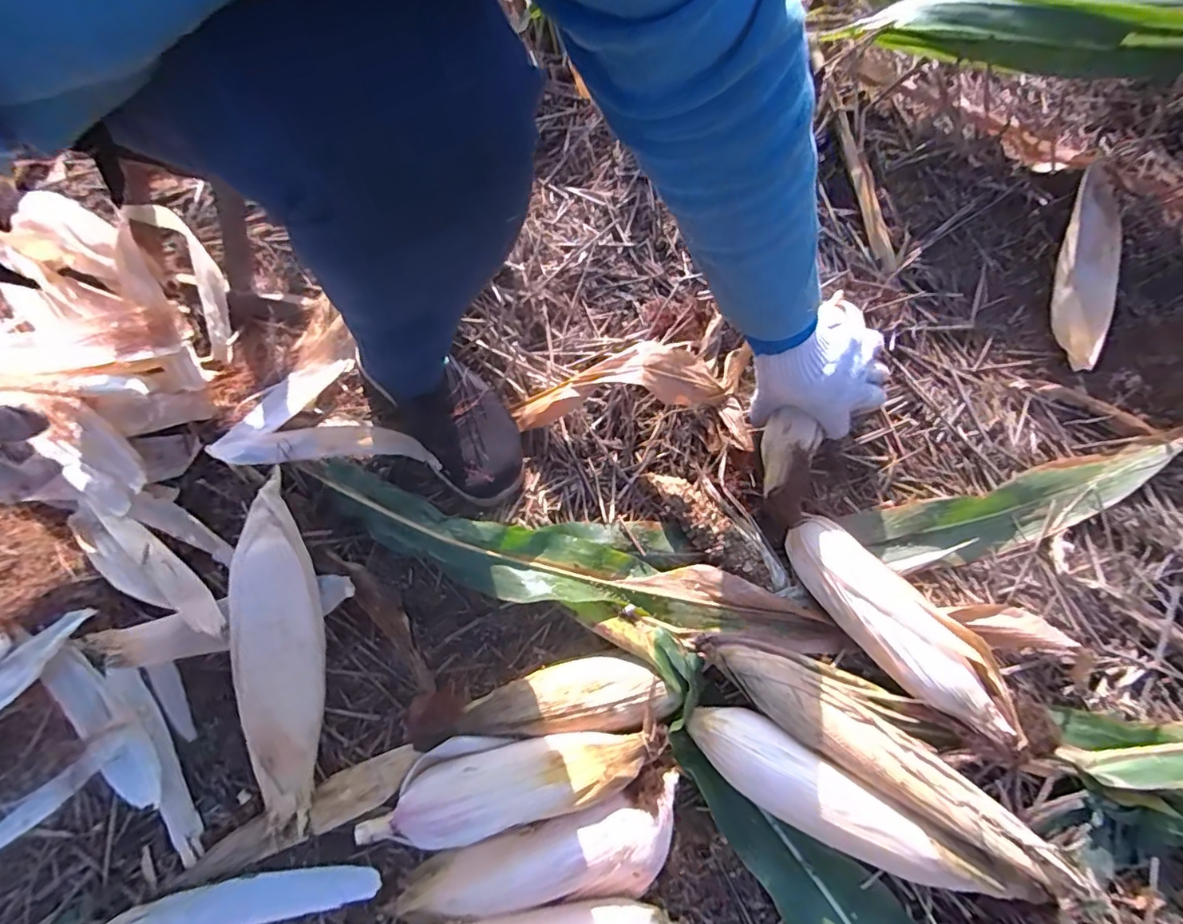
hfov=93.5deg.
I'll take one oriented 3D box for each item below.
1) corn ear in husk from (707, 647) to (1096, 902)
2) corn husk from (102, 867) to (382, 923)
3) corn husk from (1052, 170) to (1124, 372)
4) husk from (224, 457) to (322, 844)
[{"bbox_3d":[0.225,0.222,0.443,0.276,0.059,0.077,30,73,10],"label":"corn ear in husk"},{"bbox_3d":[-0.289,0.355,0.447,0.219,0.027,0.032,-6,71,-2],"label":"corn husk"},{"bbox_3d":[0.539,-0.214,0.603,0.062,0.050,0.218,13,84,4],"label":"corn husk"},{"bbox_3d":[-0.280,0.162,0.499,0.066,0.058,0.292,-18,72,-6],"label":"husk"}]

